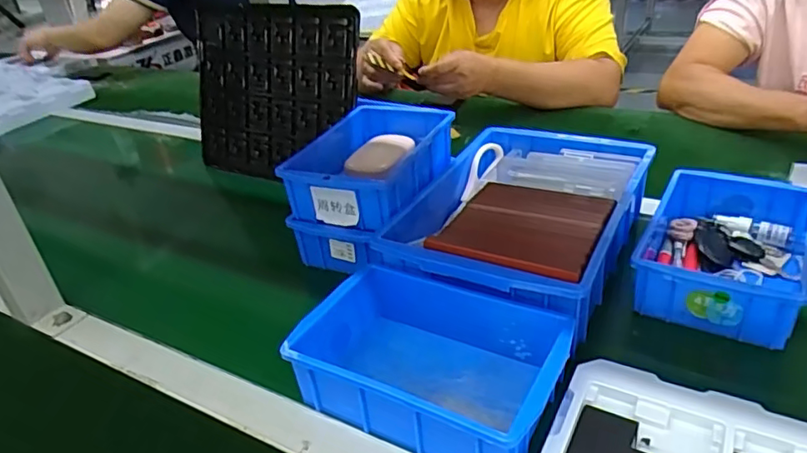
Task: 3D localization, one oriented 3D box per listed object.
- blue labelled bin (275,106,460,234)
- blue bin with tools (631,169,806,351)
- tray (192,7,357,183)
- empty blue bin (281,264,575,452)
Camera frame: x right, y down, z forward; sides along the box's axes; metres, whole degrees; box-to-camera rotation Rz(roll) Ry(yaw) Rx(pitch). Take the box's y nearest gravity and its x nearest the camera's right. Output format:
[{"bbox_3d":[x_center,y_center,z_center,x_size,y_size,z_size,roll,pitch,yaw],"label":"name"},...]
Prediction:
[{"bbox_3d":[-0.032,-0.075,0.680,0.142,0.064,0.216,10,35,25],"label":"blue labelled bin"},{"bbox_3d":[0.313,0.020,0.561,0.127,0.057,0.200,15,37,30],"label":"blue bin with tools"},{"bbox_3d":[-0.202,-0.202,0.865,0.311,0.244,0.015,9,10,29],"label":"tray"},{"bbox_3d":[0.023,0.107,0.467,0.201,0.056,0.140,13,36,29],"label":"empty blue bin"}]

